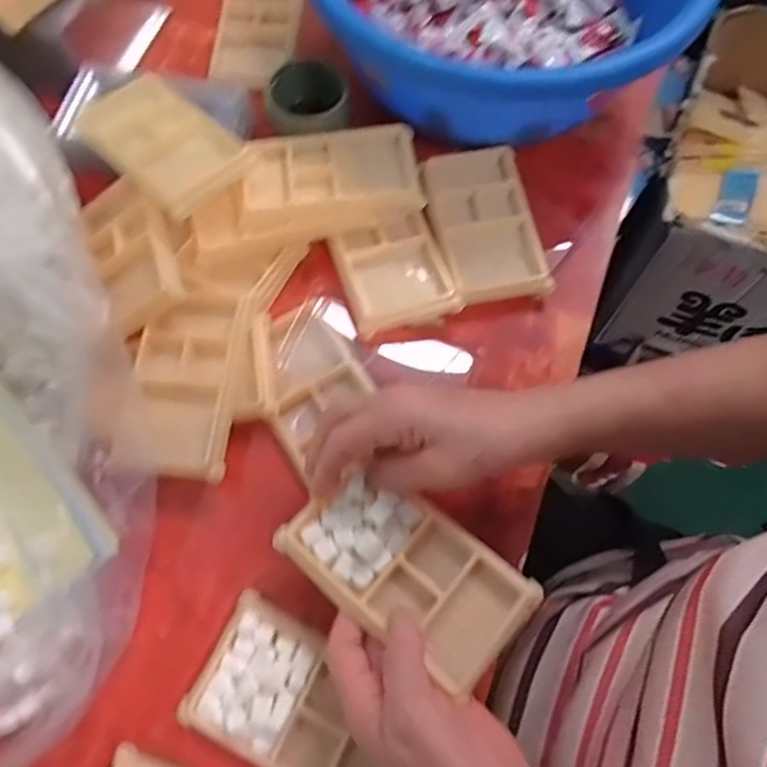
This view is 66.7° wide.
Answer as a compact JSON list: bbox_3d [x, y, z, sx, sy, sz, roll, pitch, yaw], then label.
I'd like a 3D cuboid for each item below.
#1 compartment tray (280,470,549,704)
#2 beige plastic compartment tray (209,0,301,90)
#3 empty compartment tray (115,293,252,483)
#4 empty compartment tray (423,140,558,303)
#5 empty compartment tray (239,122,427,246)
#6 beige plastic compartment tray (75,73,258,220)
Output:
[{"bbox_3d":[0.013,0.105,0.335,0.136,0.018,0.076,36,74,14],"label":"compartment tray"},{"bbox_3d":[-0.123,-0.341,0.564,0.081,0.013,0.115,7,81,6],"label":"beige plastic compartment tray"},{"bbox_3d":[-0.138,-0.003,0.410,0.071,0.020,0.135,4,69,2],"label":"empty compartment tray"},{"bbox_3d":[0.078,-0.126,0.464,0.079,0.019,0.135,-10,69,-3],"label":"empty compartment tray"},{"bbox_3d":[-0.042,-0.157,0.454,0.139,0.026,0.083,-12,69,-4],"label":"empty compartment tray"},{"bbox_3d":[-0.171,-0.190,0.453,0.132,0.017,0.082,41,75,15],"label":"beige plastic compartment tray"}]

